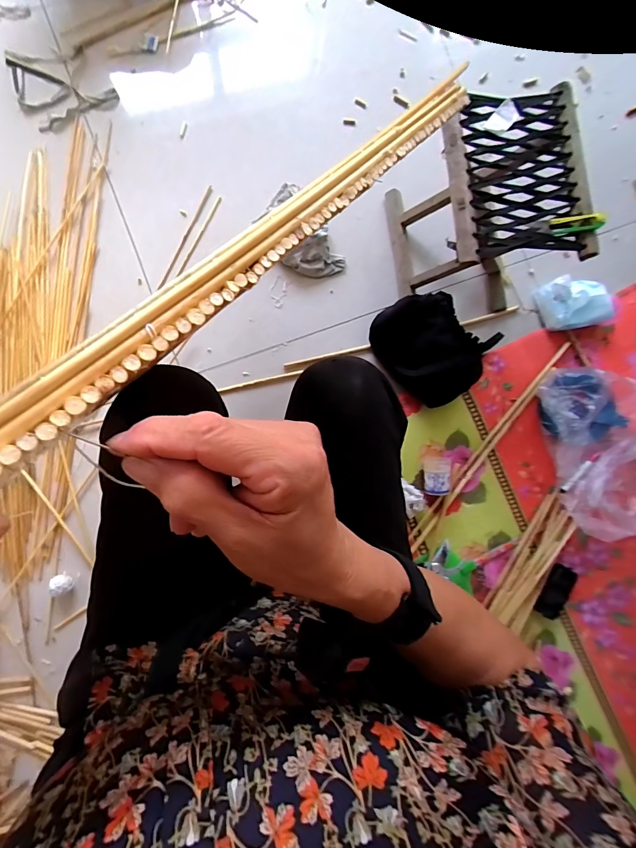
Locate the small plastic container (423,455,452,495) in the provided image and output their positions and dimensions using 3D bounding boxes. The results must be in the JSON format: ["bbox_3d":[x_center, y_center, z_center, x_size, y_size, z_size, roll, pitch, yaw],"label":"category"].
[{"bbox_3d":[0.258,0.113,0.836,0.059,0.070,0.083,7,85,-7],"label":"small plastic container"}]

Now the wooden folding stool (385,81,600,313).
[{"bbox_3d":[0.289,-0.381,0.719,0.235,0.278,0.272,-7,87,-8],"label":"wooden folding stool"}]

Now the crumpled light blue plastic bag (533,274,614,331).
[{"bbox_3d":[0.559,-0.266,0.839,0.107,0.084,0.125,-21,88,-6],"label":"crumpled light blue plastic bag"}]

